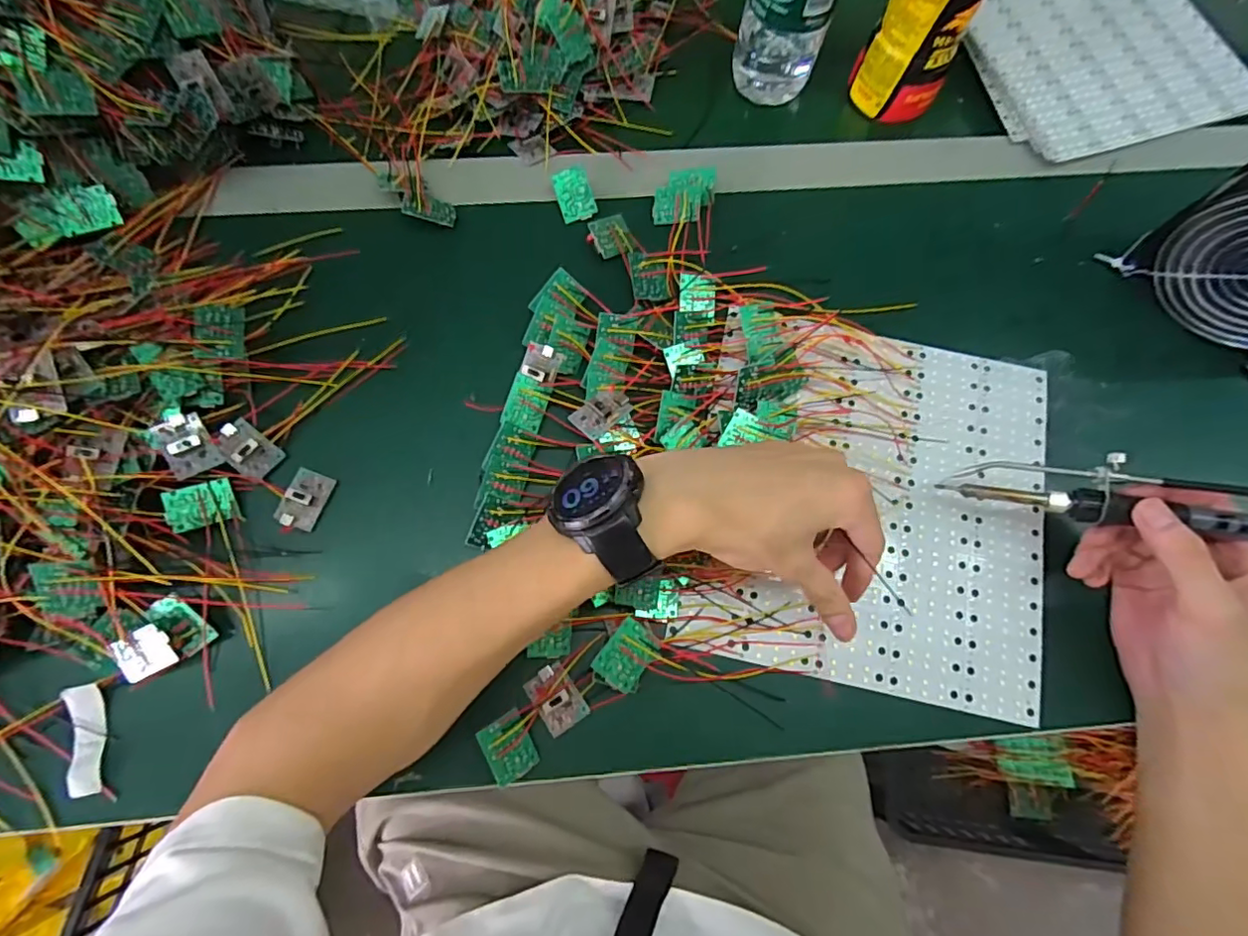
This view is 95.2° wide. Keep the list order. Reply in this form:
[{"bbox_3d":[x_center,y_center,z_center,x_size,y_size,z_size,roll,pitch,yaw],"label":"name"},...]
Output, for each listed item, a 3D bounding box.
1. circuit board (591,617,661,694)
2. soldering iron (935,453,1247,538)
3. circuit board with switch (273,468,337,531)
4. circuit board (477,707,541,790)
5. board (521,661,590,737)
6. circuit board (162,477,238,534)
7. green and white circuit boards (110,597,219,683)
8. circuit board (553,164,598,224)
[{"bbox_3d":[0.002,0.107,0.325,0.028,0.007,0.035,39,79,3],"label":"circuit board"},{"bbox_3d":[0.310,0.026,0.313,0.233,0.021,0.047,11,74,21],"label":"soldering iron"},{"bbox_3d":[-0.202,0.020,0.359,0.024,0.012,0.037,20,75,3],"label":"circuit board with switch"},{"bbox_3d":[-0.065,0.160,0.323,0.027,0.004,0.036,-25,98,-31],"label":"circuit board"},{"bbox_3d":[-0.040,0.135,0.334,0.026,0.005,0.036,-33,79,-10],"label":"board"},{"bbox_3d":[-0.259,0.023,0.348,0.034,0.004,0.026,-19,88,-32],"label":"circuit board"},{"bbox_3d":[-0.269,0.101,0.331,0.051,0.009,0.034,-39,103,-2],"label":"green and white circuit boards"},{"bbox_3d":[-0.036,-0.201,0.419,0.026,0.004,0.035,-15,107,3],"label":"circuit board"}]

